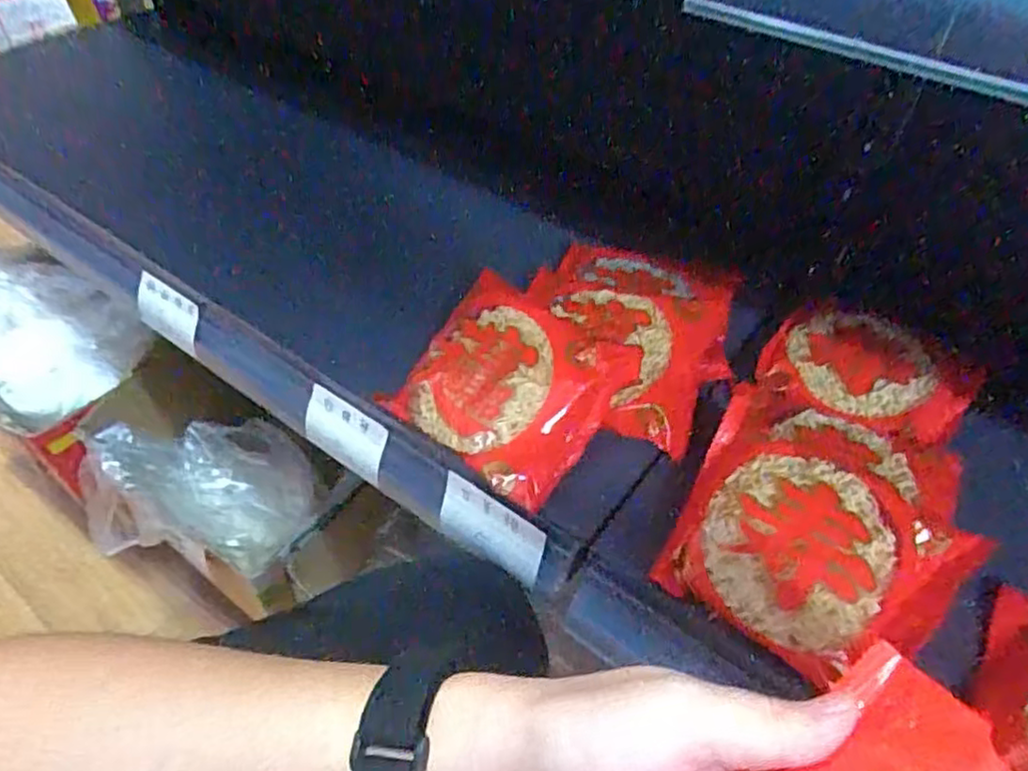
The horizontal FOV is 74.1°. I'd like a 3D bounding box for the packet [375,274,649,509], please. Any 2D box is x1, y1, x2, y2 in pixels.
[{"bbox_3d":[-0.006,-0.001,0.414,0.121,0.031,0.108,34,81,34],"label":"packet"}]

